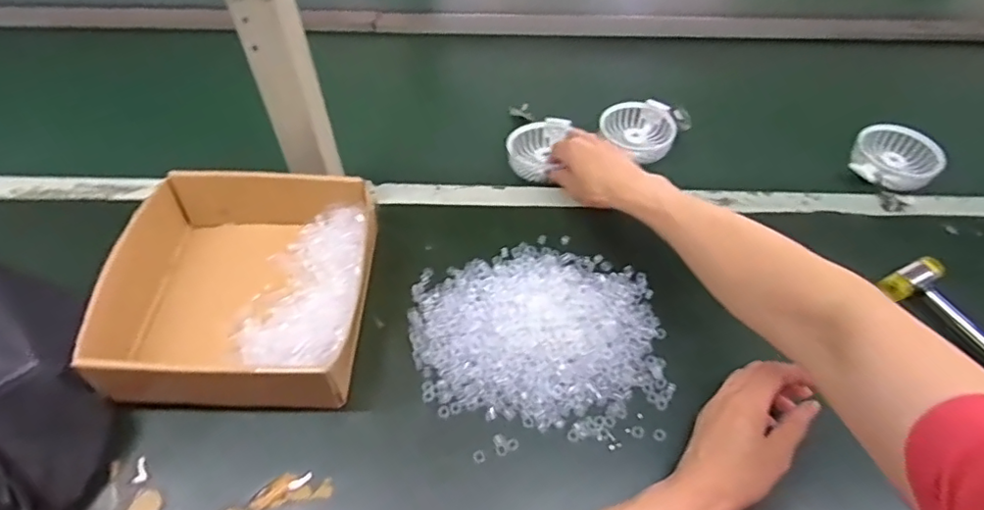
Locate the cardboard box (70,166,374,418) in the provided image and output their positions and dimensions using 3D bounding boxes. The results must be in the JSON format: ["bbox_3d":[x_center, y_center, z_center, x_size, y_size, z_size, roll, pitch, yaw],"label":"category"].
[{"bbox_3d":[-0.216,0.026,0.514,0.203,0.078,0.206,0,52,1],"label":"cardboard box"}]

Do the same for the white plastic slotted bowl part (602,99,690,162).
[{"bbox_3d":[0.188,-0.163,0.716,0.093,0.027,0.098,0,52,0],"label":"white plastic slotted bowl part"}]

